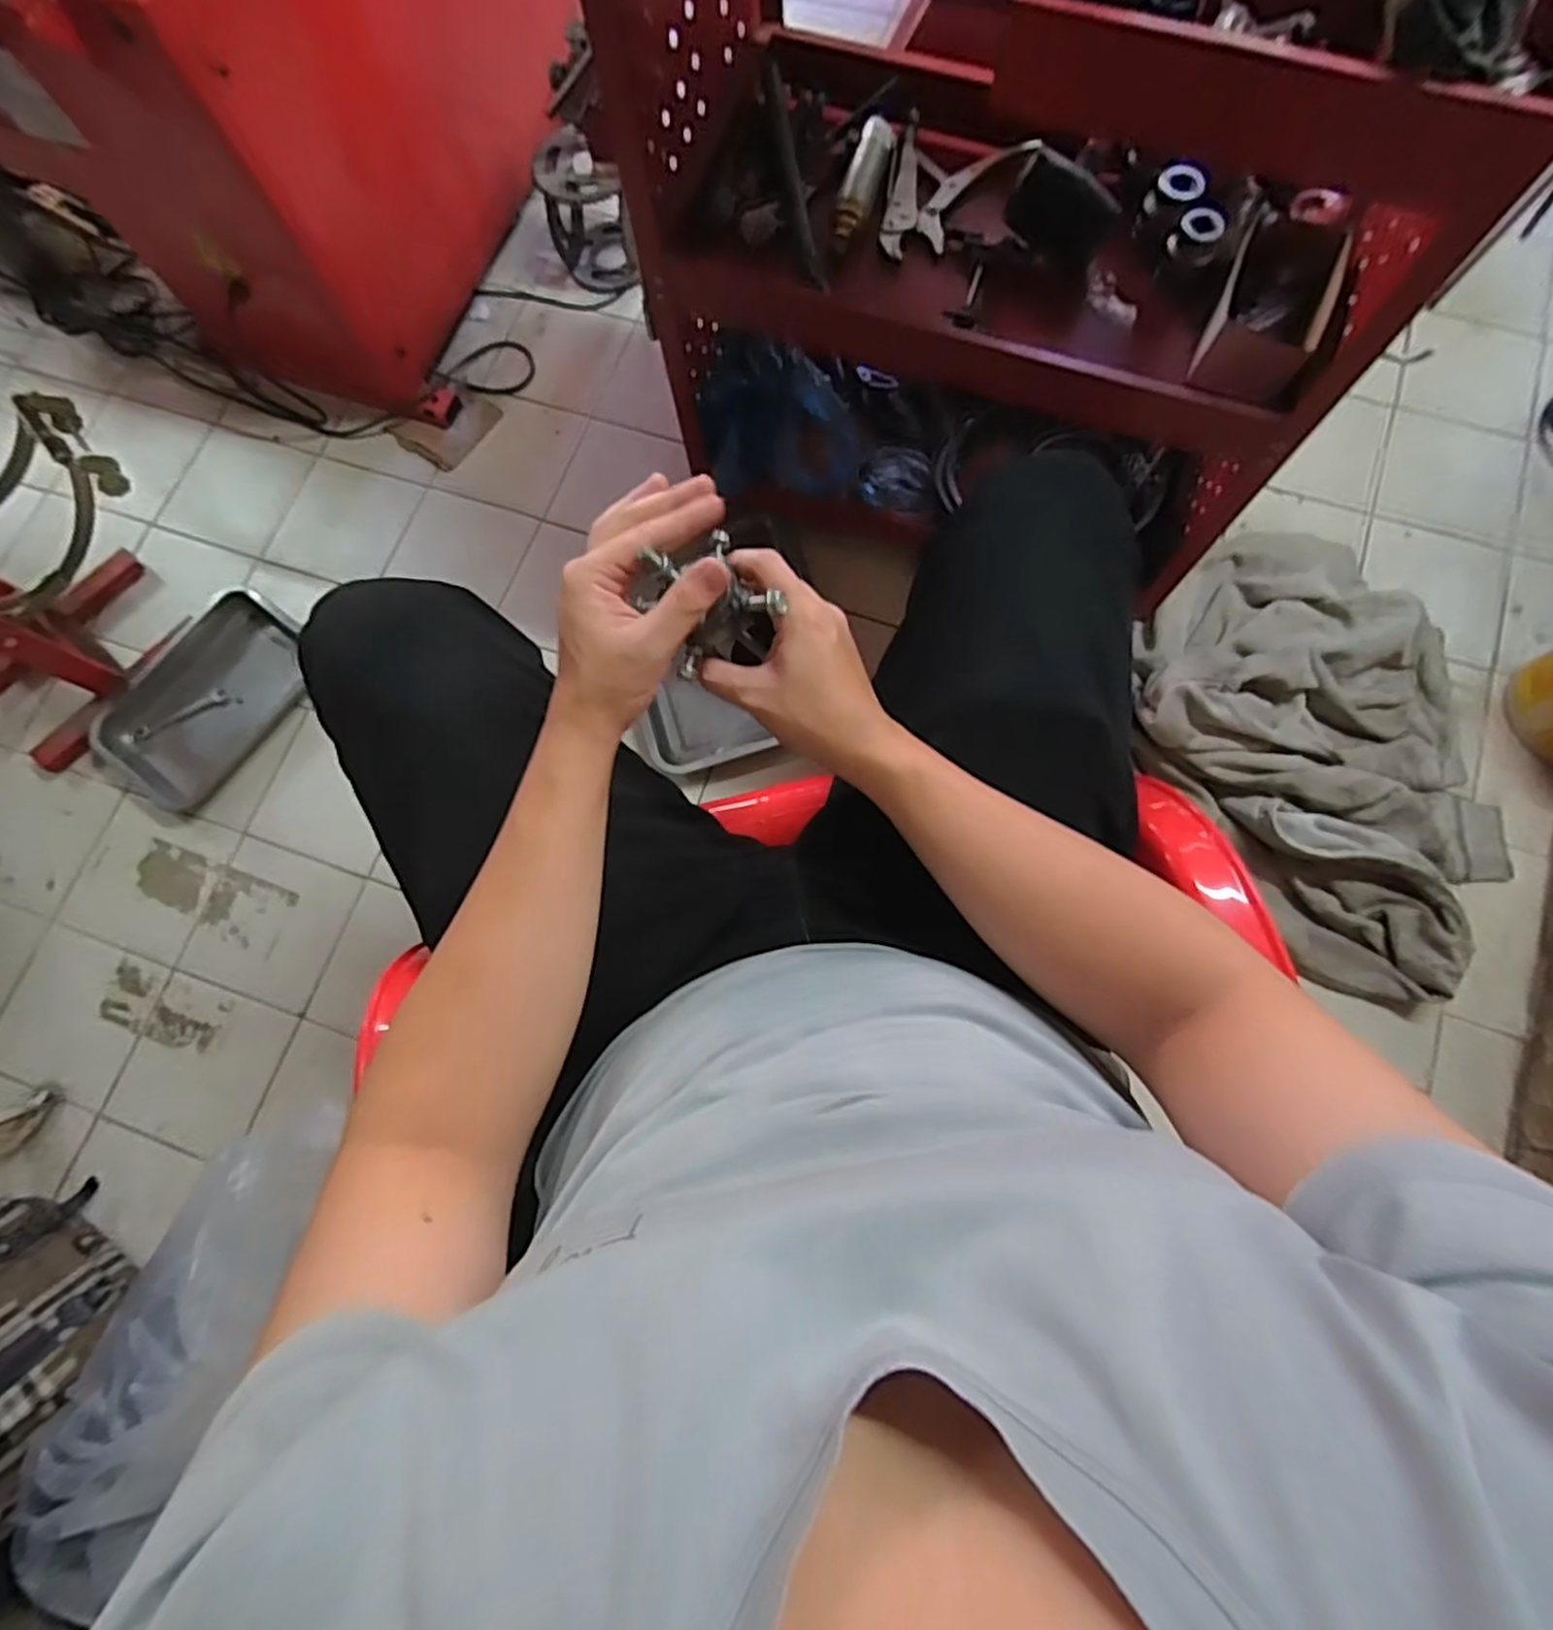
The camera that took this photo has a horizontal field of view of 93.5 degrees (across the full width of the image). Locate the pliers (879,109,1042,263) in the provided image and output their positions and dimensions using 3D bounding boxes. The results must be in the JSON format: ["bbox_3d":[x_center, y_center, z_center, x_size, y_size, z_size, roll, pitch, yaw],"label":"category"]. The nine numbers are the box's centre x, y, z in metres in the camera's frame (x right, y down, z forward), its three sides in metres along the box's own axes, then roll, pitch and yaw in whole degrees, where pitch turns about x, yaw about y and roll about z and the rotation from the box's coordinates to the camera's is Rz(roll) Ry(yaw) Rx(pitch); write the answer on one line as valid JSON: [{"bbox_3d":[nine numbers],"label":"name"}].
[{"bbox_3d":[0.169,-0.673,0.782,0.145,0.032,0.173,32,80,9],"label":"pliers"}]

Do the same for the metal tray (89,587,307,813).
[{"bbox_3d":[-0.843,-0.174,1.072,0.198,0.045,0.318,35,80,9],"label":"metal tray"}]

